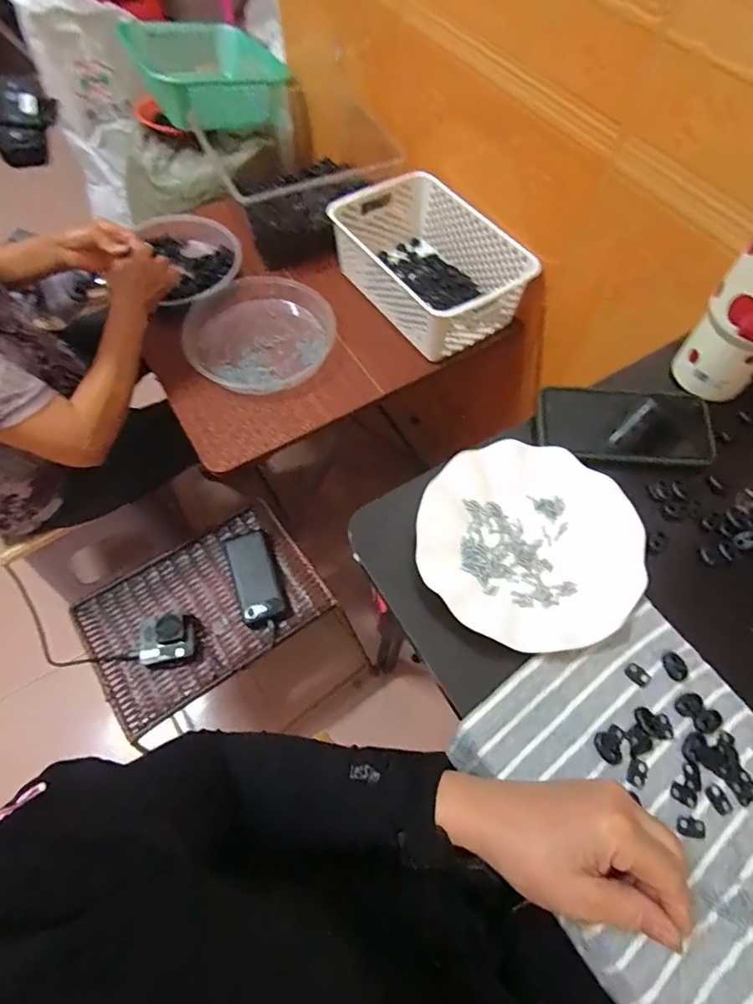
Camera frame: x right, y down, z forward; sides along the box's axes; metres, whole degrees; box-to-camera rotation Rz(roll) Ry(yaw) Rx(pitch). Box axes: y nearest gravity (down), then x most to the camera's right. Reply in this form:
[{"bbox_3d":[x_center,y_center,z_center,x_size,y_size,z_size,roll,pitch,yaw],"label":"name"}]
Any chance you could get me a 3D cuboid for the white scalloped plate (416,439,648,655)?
[{"bbox_3d":[0.126,0.032,0.433,0.179,0.021,0.178,0,62,-1],"label":"white scalloped plate"}]

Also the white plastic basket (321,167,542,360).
[{"bbox_3d":[0.085,-0.388,0.845,0.204,0.110,0.316,-31,67,-16],"label":"white plastic basket"}]

